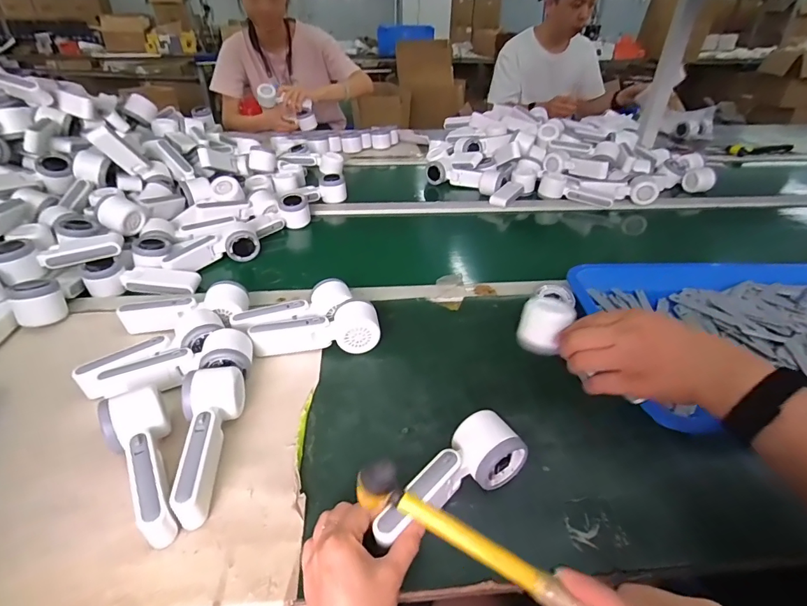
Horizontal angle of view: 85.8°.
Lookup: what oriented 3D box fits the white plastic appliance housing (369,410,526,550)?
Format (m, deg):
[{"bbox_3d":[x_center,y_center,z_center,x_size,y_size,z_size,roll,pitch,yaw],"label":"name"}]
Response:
[{"bbox_3d":[0.038,0.163,0.406,0.162,0.040,0.058,-22,42,-29],"label":"white plastic appliance housing"}]

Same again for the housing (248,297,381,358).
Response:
[{"bbox_3d":[-0.114,0.035,0.576,0.165,0.053,0.054,-3,36,-6],"label":"housing"}]

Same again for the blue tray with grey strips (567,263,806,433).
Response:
[{"bbox_3d":[0.499,0.031,0.609,0.477,0.043,0.353,0,35,-2],"label":"blue tray with grey strips"}]

